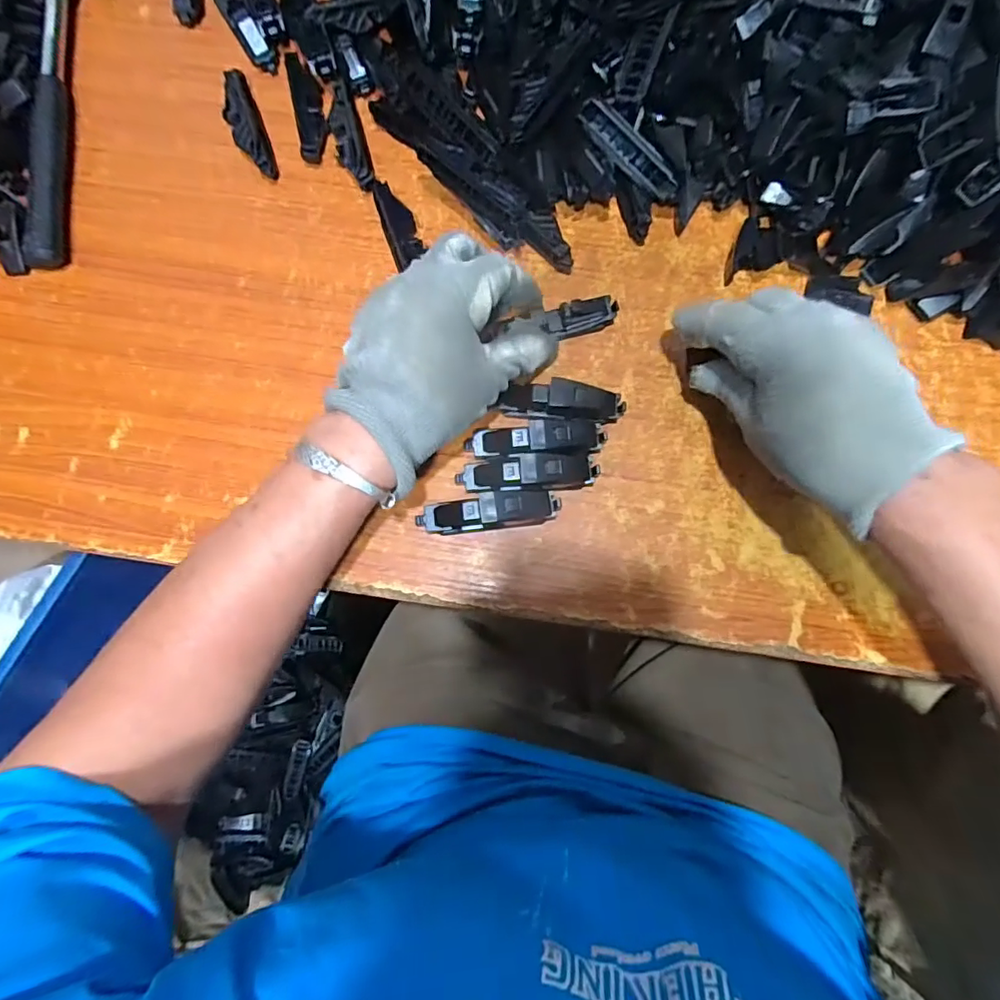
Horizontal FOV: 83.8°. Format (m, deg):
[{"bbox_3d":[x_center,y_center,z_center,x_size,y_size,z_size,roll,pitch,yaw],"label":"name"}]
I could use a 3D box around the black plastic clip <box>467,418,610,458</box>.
[{"bbox_3d":[0.022,-0.035,0.327,0.082,0.021,0.018,-3,79,0],"label":"black plastic clip"}]

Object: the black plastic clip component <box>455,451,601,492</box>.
[{"bbox_3d":[0.017,-0.016,0.324,0.081,0.021,0.021,-3,79,0],"label":"black plastic clip component"}]

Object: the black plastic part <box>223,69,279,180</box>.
[{"bbox_3d":[-0.169,-0.250,0.369,0.021,0.020,0.074,-22,80,-3],"label":"black plastic part"}]

